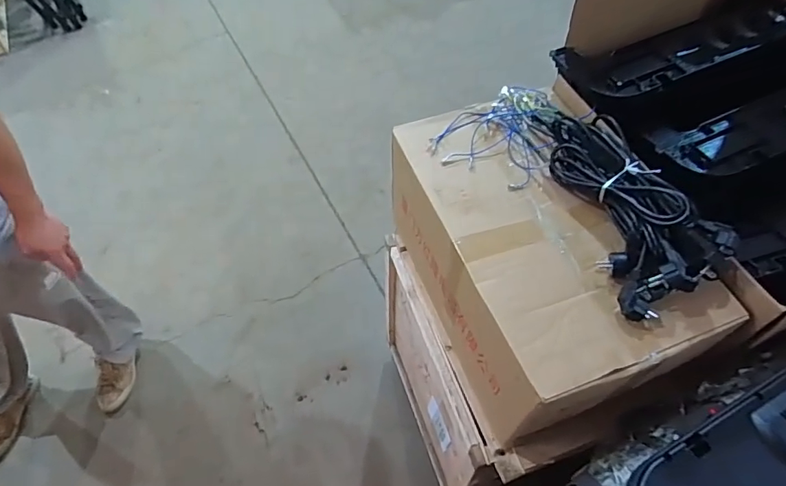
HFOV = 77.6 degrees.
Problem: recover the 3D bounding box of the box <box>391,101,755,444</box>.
[{"bbox_3d":[0.244,0.025,0.894,0.345,0.264,0.554,-18,57,-11],"label":"box"}]

